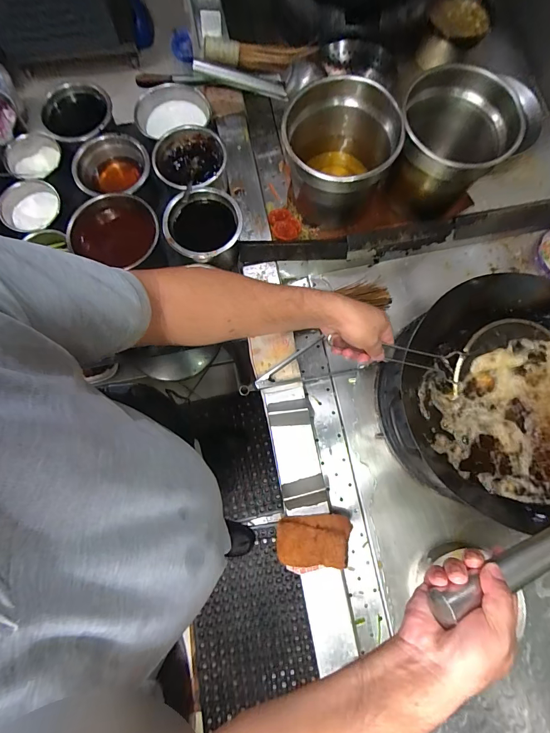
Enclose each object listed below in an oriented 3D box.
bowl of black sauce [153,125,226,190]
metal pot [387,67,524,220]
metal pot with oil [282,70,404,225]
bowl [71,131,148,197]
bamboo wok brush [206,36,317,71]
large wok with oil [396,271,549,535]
[{"bbox_3d":[-0.185,-0.443,0.817,0.145,0.104,0.158,0,78,-1],"label":"bowl of black sauce"},{"bbox_3d":[0.370,-0.471,0.802,0.219,0.230,0.226,0,78,-1],"label":"metal pot"},{"bbox_3d":[0.131,-0.443,0.777,0.220,0.191,0.227,4,78,0],"label":"metal pot with oil"},{"bbox_3d":[-0.352,-0.429,0.791,0.147,0.075,0.161,0,78,-1],"label":"bowl"},{"bbox_3d":[-0.040,-0.797,0.921,0.275,0.071,0.052,15,78,3],"label":"bamboo wok brush"},{"bbox_3d":[0.422,0.030,0.665,0.381,0.123,0.422,35,80,6],"label":"large wok with oil"}]

